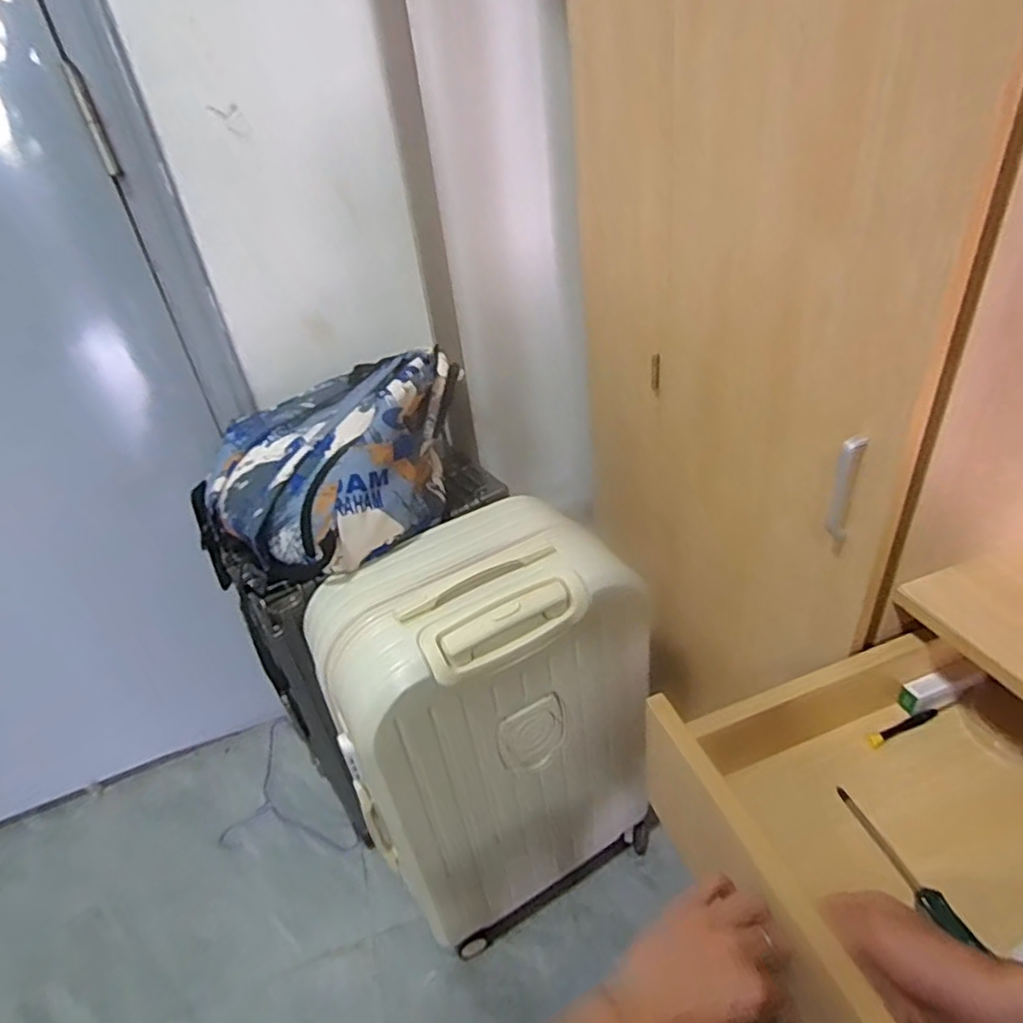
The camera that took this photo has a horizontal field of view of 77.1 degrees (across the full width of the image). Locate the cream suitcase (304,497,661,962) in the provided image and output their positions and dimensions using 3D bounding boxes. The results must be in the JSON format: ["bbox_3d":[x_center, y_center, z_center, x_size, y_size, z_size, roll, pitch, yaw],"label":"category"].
[{"bbox_3d":[-0.018,0.316,0.977,0.416,0.591,0.254,-23,38,-21],"label":"cream suitcase"}]

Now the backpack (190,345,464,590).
[{"bbox_3d":[-0.267,-0.082,0.945,0.327,0.215,0.348,16,41,31],"label":"backpack"}]

